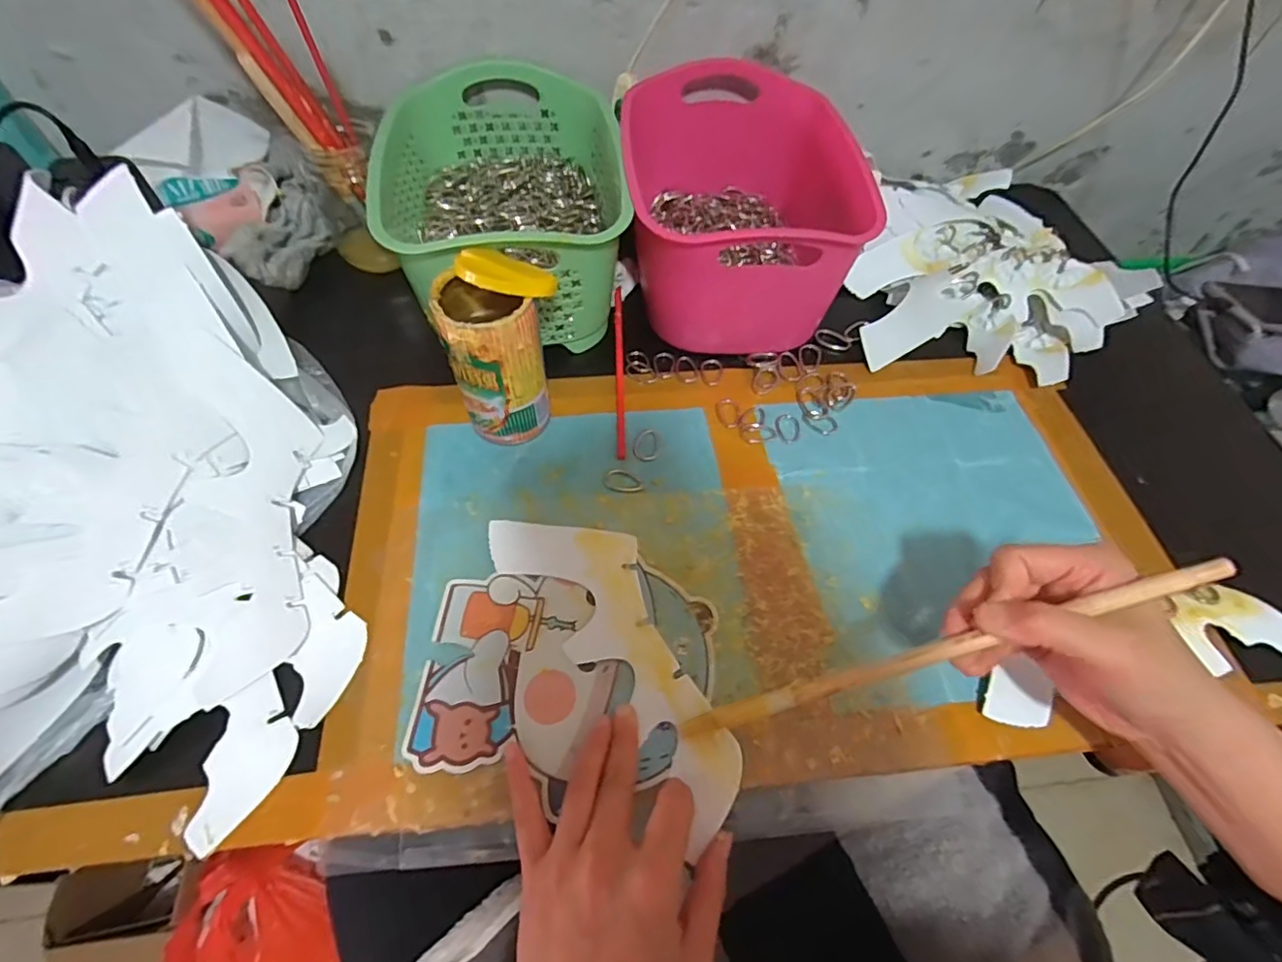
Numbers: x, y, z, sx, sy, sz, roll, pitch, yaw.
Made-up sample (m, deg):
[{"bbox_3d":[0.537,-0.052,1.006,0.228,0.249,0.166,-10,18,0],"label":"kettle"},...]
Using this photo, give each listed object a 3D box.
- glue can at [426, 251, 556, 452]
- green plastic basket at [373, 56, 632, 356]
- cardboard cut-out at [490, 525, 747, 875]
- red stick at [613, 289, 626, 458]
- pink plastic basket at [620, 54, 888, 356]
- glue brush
[{"bbox_3d":[-0.096,-0.091,0.409,0.078,0.131,0.068,-12,58,-11],"label":"glue can"},{"bbox_3d":[-0.113,-0.239,0.509,0.188,0.123,0.256,-2,57,-5],"label":"green plastic basket"},{"bbox_3d":[-0.009,0.100,0.363,0.079,0.007,0.225,-30,63,-21],"label":"cardboard cut-out"},{"bbox_3d":[-0.019,-0.099,0.489,0.008,0.011,0.186,-1,57,-4],"label":"red stick"},{"bbox_3d":[0.084,-0.253,0.525,0.194,0.128,0.280,-1,57,-4],"label":"pink plastic basket"},{"bbox_3d":[0.144,0.091,0.295,0.271,0.006,0.013,-24,57,16],"label":"glue brush"}]

